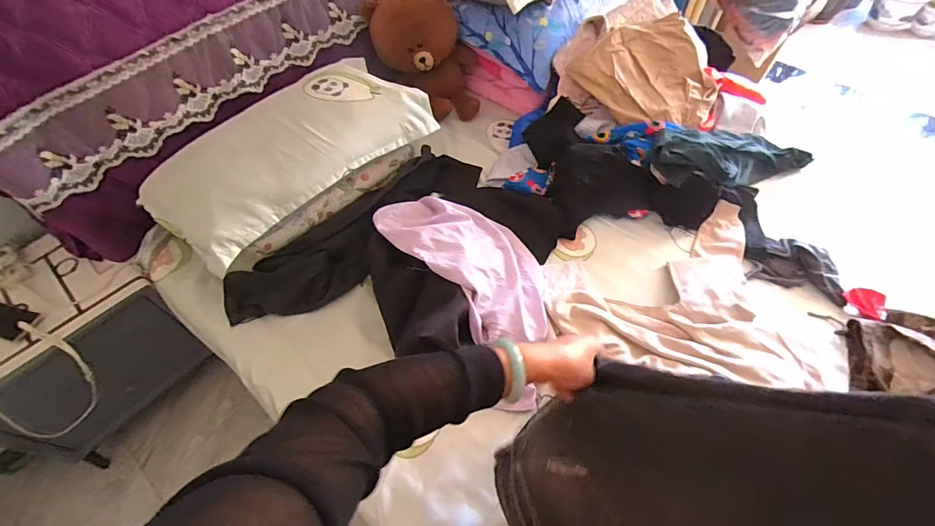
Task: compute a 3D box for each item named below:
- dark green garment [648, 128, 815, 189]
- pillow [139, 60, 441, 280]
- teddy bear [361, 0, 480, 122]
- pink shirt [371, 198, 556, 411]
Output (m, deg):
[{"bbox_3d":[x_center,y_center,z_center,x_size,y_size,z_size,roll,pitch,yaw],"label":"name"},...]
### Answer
[{"bbox_3d":[0.745,-0.299,1.203,0.519,0.117,0.202,-6,53,-27],"label":"dark green garment"},{"bbox_3d":[-0.433,-0.279,1.084,0.381,0.184,0.672,37,64,23],"label":"pillow"},{"bbox_3d":[-0.139,-0.665,1.338,0.313,0.352,0.223,-10,56,-6],"label":"teddy bear"},{"bbox_3d":[0.024,0.004,0.982,0.285,0.131,0.502,-31,61,-18],"label":"pink shirt"}]

